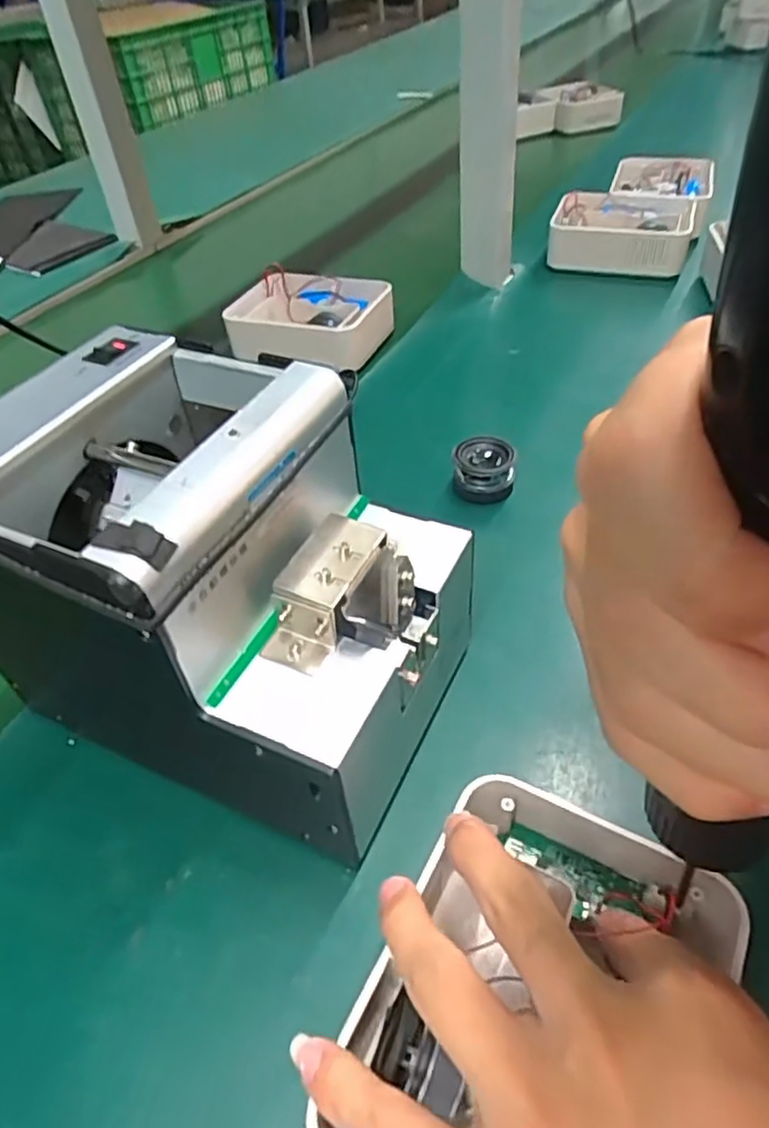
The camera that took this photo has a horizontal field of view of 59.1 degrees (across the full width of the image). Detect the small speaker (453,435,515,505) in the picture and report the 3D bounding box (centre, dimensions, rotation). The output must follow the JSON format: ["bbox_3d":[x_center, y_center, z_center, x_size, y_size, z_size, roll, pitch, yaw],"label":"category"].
[{"bbox_3d":[0.064,-0.061,0.436,0.038,0.029,0.032,8,46,14],"label":"small speaker"}]

